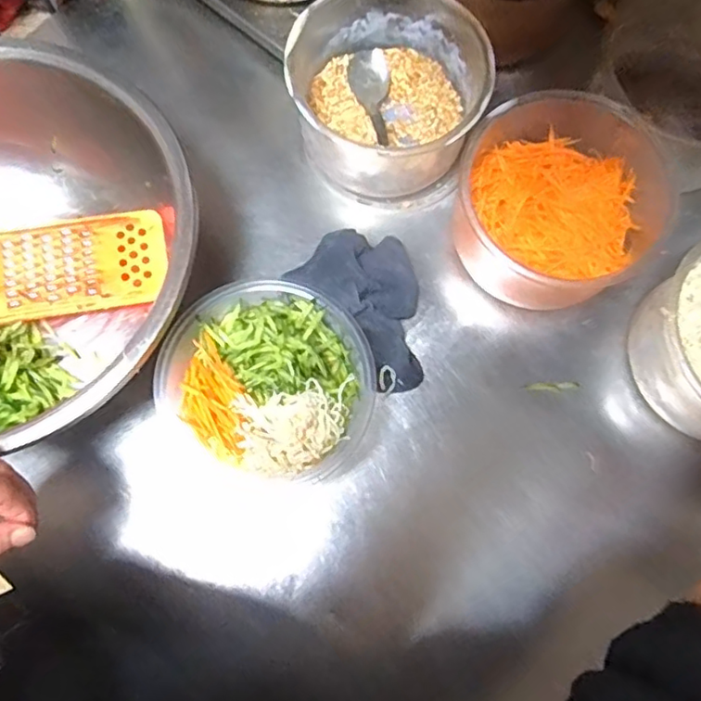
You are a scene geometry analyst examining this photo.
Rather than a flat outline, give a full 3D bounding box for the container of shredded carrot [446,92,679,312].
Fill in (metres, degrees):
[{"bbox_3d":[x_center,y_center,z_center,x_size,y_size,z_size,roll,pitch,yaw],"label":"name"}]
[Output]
[{"bbox_3d":[0.194,-0.135,0.546,0.174,0.059,0.198,44,79,10],"label":"container of shredded carrot"}]

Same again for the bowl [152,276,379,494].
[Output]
[{"bbox_3d":[-0.065,0.030,0.486,0.162,0.086,0.159,0,76,0],"label":"bowl"}]

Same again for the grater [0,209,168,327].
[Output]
[{"bbox_3d":[-0.287,-0.070,0.527,0.235,0.019,0.089,-11,76,-3],"label":"grater"}]

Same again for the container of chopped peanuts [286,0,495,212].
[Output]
[{"bbox_3d":[0.034,-0.233,0.553,0.164,0.099,0.166,0,76,0],"label":"container of chopped peanuts"}]

